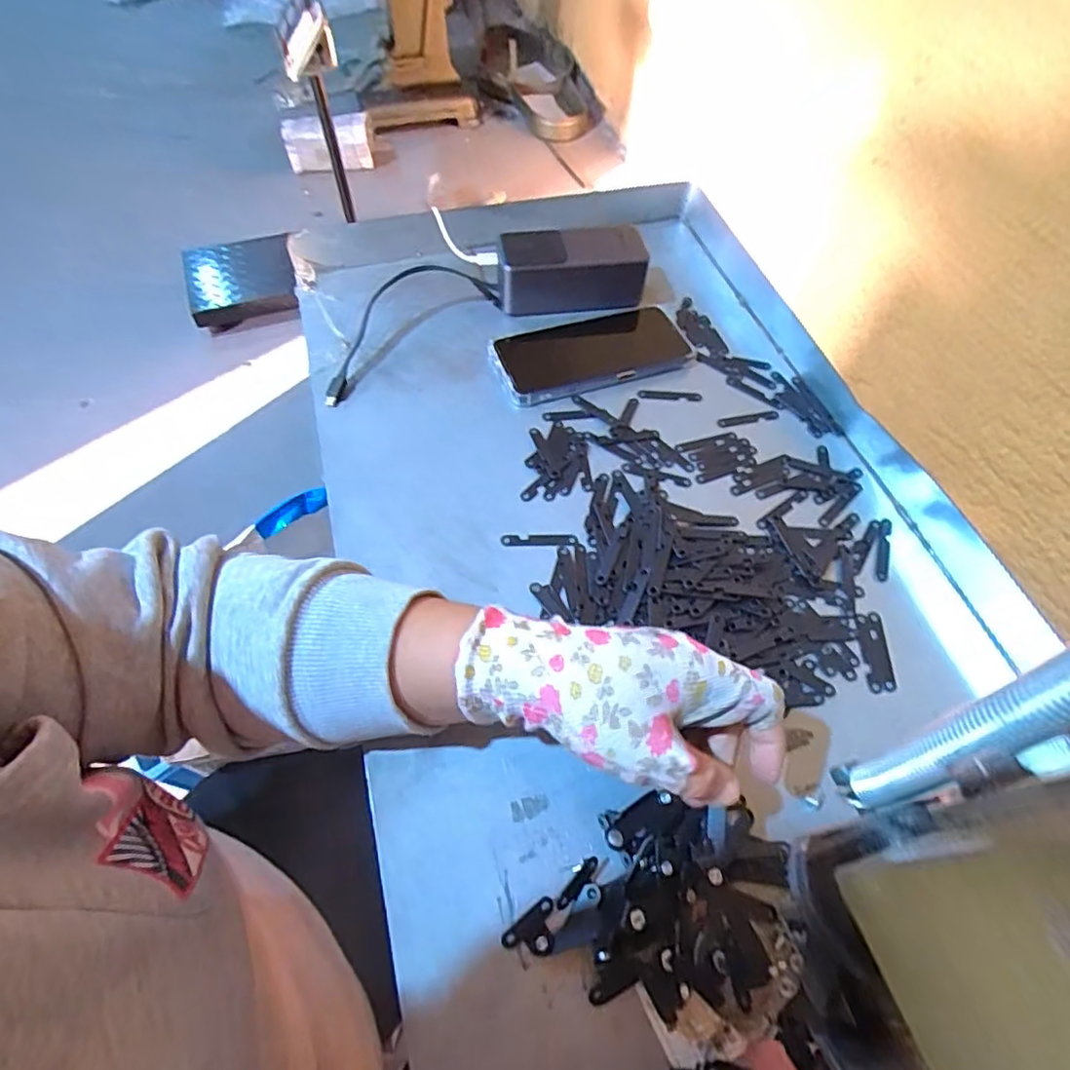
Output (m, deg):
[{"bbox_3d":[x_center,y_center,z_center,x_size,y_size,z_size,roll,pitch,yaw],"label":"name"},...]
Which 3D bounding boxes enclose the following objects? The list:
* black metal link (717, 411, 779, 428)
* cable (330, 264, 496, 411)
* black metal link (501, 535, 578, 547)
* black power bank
[{"bbox_3d":[0.171,-0.093,0.477,0.052,0.004,0.009,-11,58,-8],"label":"black metal link"},{"bbox_3d":[-0.118,-0.188,0.510,0.065,0.034,0.194,39,65,21],"label":"cable"},{"bbox_3d":[0.003,0.004,0.409,0.051,0.004,0.009,1,58,-1],"label":"black metal link"},{"bbox_3d":[0.032,-0.240,0.536,0.124,0.052,0.057,-5,58,-4],"label":"black power bank"}]

